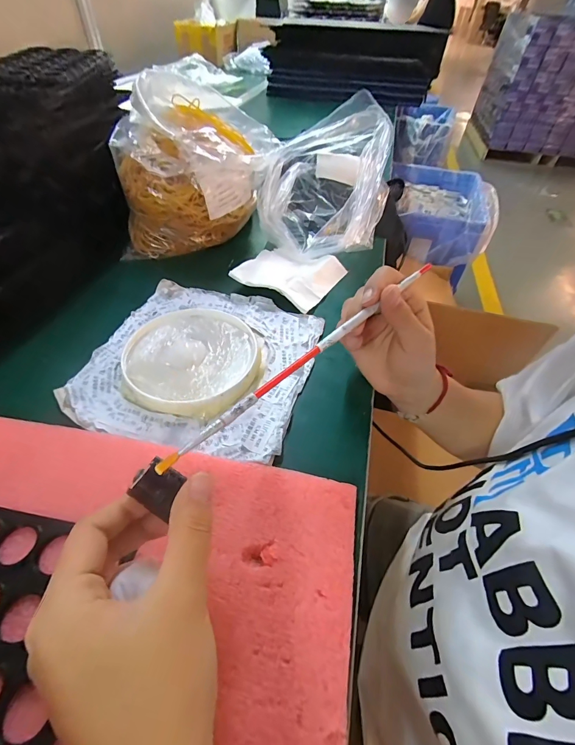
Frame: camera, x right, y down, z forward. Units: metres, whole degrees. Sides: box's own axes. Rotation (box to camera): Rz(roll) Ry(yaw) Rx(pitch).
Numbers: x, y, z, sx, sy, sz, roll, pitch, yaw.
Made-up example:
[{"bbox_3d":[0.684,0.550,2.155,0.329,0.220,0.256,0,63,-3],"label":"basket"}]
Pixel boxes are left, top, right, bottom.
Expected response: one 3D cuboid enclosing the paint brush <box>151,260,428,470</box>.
[{"bbox_3d":[0.023,-0.018,0.226,0.244,0.006,0.006,-37,57,-25],"label":"paint brush"}]

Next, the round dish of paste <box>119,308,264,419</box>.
[{"bbox_3d":[-0.086,-0.015,0.320,0.120,0.015,0.120,1,49,-2],"label":"round dish of paste"}]

